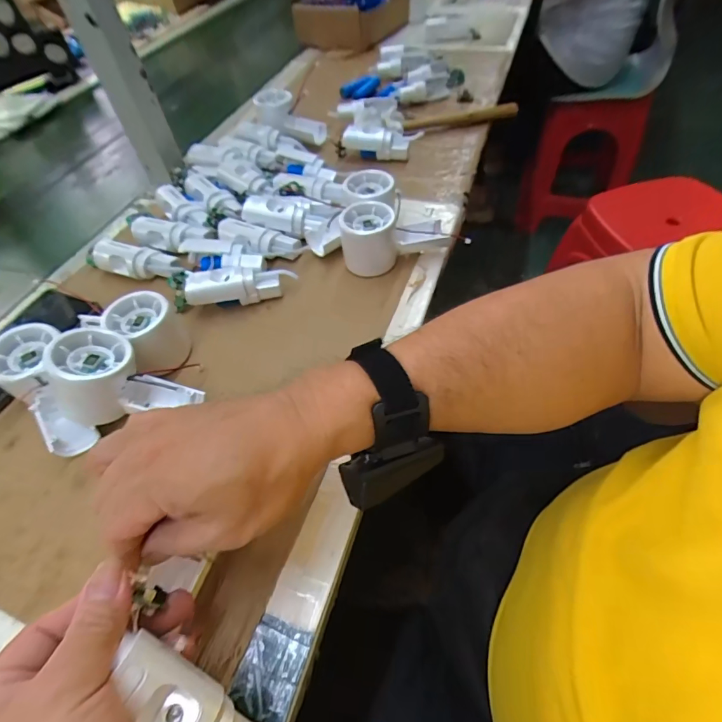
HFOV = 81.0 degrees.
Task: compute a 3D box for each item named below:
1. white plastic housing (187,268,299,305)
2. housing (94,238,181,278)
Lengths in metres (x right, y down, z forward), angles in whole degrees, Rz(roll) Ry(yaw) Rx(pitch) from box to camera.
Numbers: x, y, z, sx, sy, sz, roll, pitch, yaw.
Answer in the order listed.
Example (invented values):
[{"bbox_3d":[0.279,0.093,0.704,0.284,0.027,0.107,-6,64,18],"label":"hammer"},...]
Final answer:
[{"bbox_3d":[-0.123,-0.077,0.434,0.106,0.042,0.025,-12,52,-5],"label":"white plastic housing"},{"bbox_3d":[-0.249,-0.110,0.475,0.105,0.035,0.031,8,53,10],"label":"housing"}]

